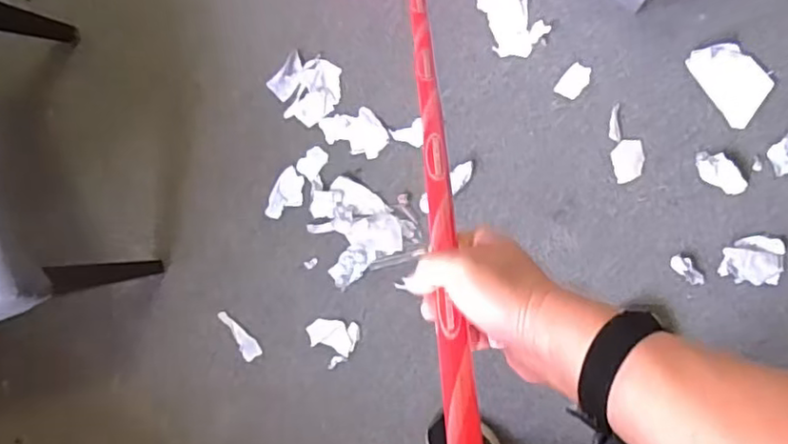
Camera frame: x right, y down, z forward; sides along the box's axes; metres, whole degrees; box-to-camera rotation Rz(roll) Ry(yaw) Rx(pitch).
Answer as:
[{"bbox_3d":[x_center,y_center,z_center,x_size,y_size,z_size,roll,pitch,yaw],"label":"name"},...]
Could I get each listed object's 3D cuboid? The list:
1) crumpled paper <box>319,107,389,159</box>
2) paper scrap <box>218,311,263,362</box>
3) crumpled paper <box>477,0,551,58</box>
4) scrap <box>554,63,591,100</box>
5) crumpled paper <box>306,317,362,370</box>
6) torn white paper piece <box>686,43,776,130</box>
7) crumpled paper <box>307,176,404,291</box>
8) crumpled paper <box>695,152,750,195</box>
[{"bbox_3d":[-0.068,-0.165,1.153,0.120,0.006,0.078,23,95,7],"label":"crumpled paper"},{"bbox_3d":[-0.281,0.204,1.188,0.036,0.006,0.105,-34,87,8],"label":"paper scrap"},{"bbox_3d":[0.182,-0.371,1.103,0.091,0.016,0.188,-33,87,8],"label":"crumpled paper"},{"bbox_3d":[0.305,-0.236,1.092,0.041,0.004,0.061,36,92,9],"label":"scrap"},{"bbox_3d":[-0.109,0.204,1.167,0.087,0.011,0.088,43,97,5],"label":"crumpled paper"},{"bbox_3d":[0.546,-0.229,1.045,0.089,0.008,0.137,-34,87,8],"label":"torn white paper piece"},{"bbox_3d":[-0.072,0.008,1.141,0.148,0.033,0.169,-28,88,9],"label":"crumpled paper"},{"bbox_3d":[0.530,-0.078,1.049,0.092,0.014,0.049,39,97,6],"label":"crumpled paper"}]

